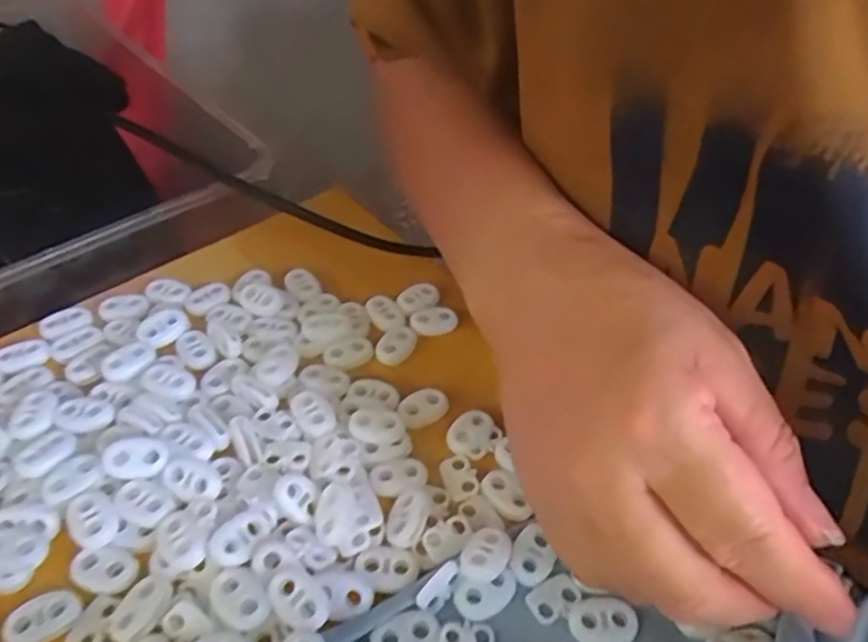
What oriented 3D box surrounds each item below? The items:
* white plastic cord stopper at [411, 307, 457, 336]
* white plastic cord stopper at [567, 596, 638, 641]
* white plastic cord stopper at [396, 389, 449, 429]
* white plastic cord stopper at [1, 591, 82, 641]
[{"bbox_3d":[0.000,-0.002,0.307,0.021,0.004,0.014,0,46,-3],"label":"white plastic cord stopper"},{"bbox_3d":[0.056,0.100,0.216,0.022,0.006,0.015,2,46,-1],"label":"white plastic cord stopper"},{"bbox_3d":[-0.005,0.035,0.273,0.021,0.004,0.015,-29,54,-27],"label":"white plastic cord stopper"},{"bbox_3d":[-0.128,0.096,0.211,0.022,0.004,0.013,-19,50,-20],"label":"white plastic cord stopper"}]

